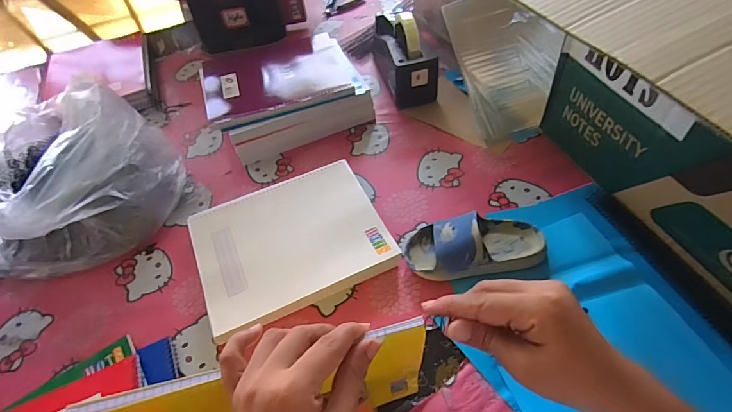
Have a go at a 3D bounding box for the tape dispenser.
[{"bbox_3d":[0.067,-0.297,0.786,0.075,0.126,0.204,-13,51,-4],"label":"tape dispenser"}]

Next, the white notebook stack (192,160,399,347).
[{"bbox_3d":[-0.105,0.050,0.585,0.246,0.037,0.194,-24,53,-13],"label":"white notebook stack"}]

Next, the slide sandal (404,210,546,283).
[{"bbox_3d":[0.141,0.050,0.542,0.179,0.061,0.092,-5,51,2],"label":"slide sandal"}]

